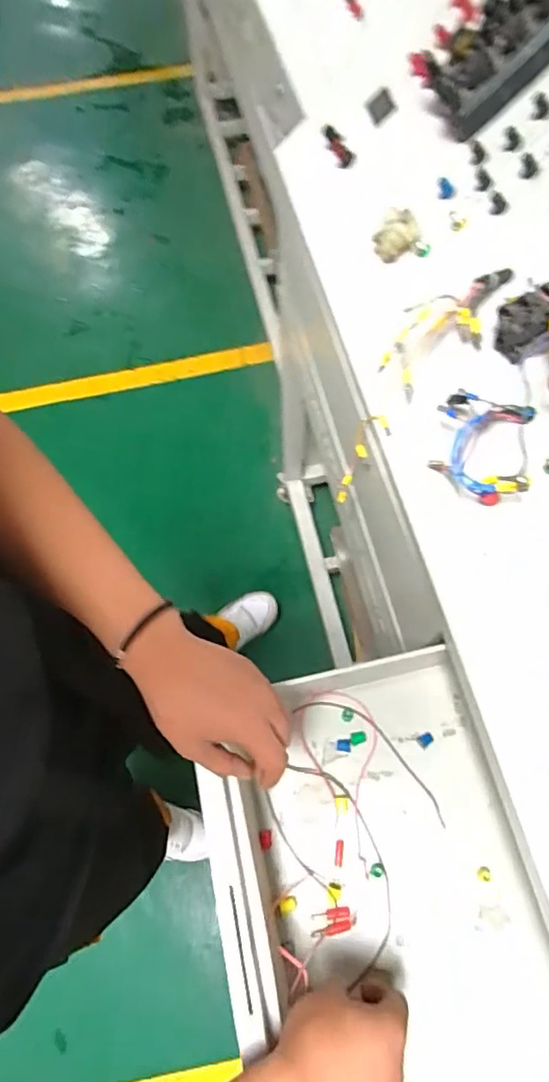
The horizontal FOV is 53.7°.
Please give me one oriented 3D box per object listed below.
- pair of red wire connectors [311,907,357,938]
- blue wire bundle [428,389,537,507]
[{"bbox_3d":[0.056,0.362,0.515,0.043,0.010,0.020,-11,65,-3],"label":"pair of red wire connectors"},{"bbox_3d":[0.179,-0.079,0.474,0.077,0.045,0.090,13,66,8],"label":"blue wire bundle"}]

